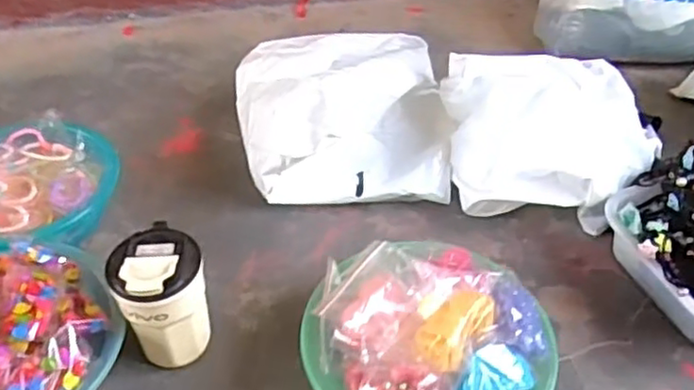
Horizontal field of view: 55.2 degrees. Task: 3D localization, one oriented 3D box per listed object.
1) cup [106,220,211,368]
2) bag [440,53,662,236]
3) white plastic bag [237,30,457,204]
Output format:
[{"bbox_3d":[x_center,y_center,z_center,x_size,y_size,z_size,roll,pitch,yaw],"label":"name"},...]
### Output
[{"bbox_3d":[-0.180,0.101,0.653,0.078,0.137,0.083,0,44,0],"label":"cup"},{"bbox_3d":[0.268,-0.076,0.845,0.276,0.106,0.242,-3,44,-2],"label":"bag"},{"bbox_3d":[-0.011,-0.141,0.895,0.281,0.129,0.319,-3,44,-3],"label":"white plastic bag"}]

